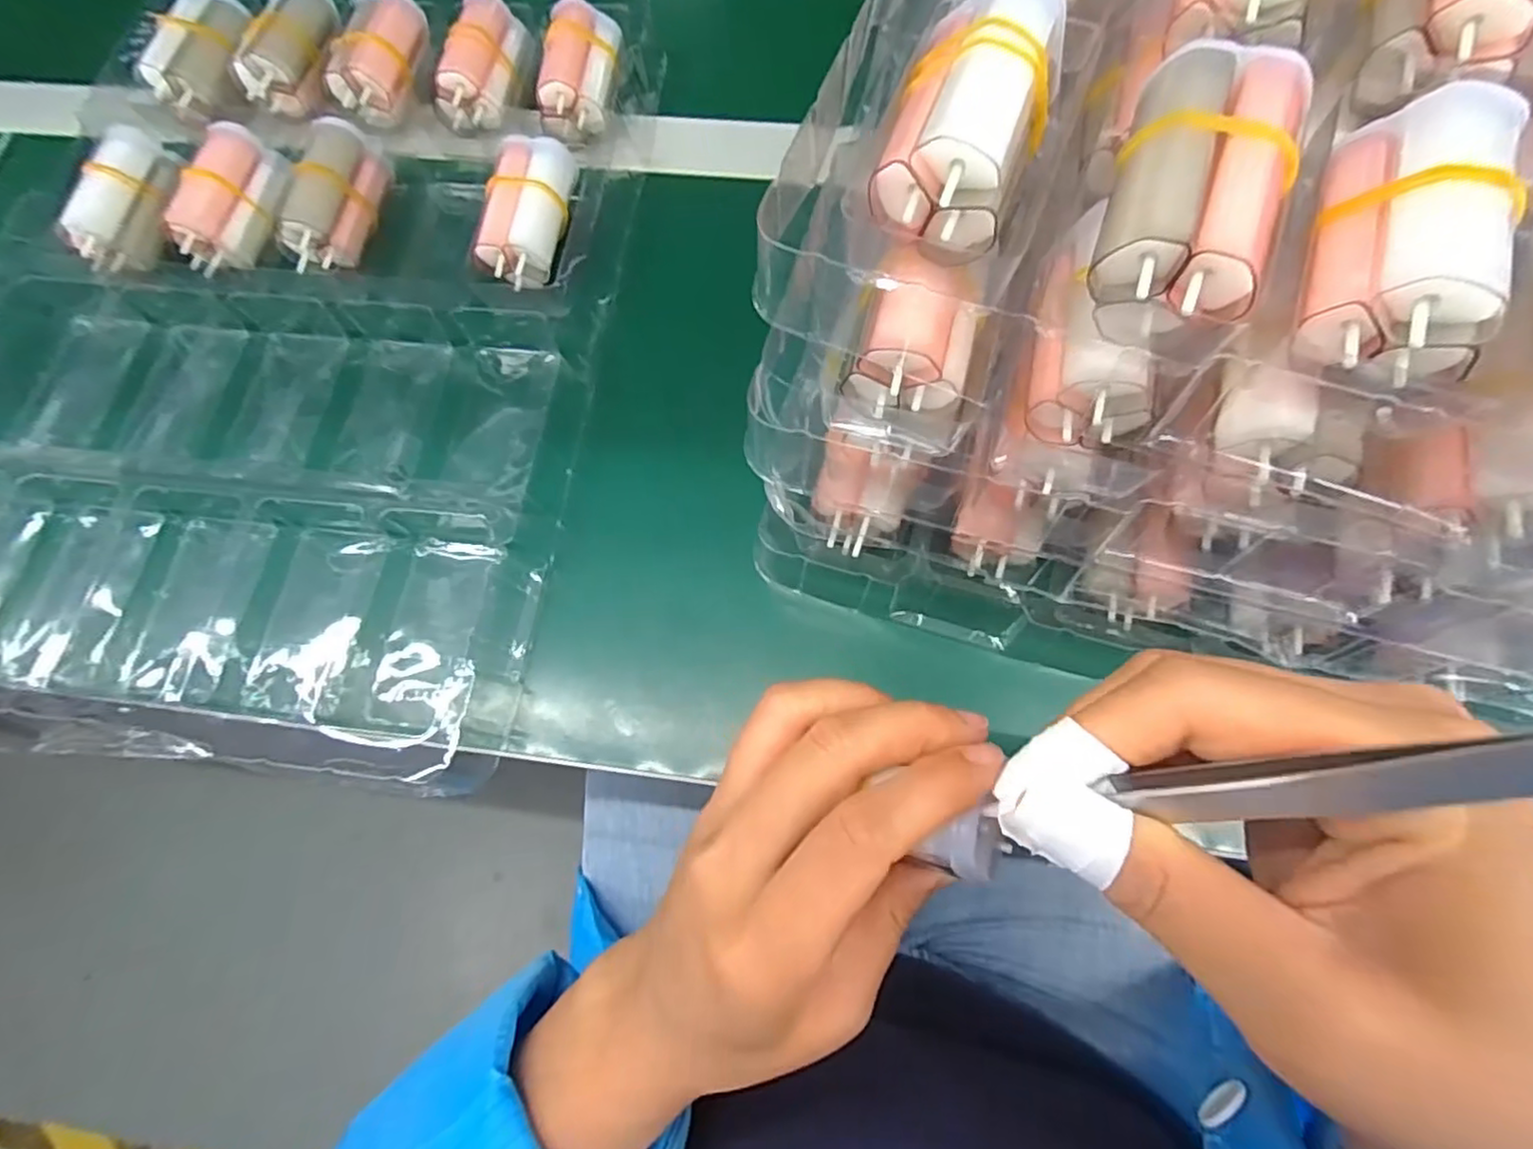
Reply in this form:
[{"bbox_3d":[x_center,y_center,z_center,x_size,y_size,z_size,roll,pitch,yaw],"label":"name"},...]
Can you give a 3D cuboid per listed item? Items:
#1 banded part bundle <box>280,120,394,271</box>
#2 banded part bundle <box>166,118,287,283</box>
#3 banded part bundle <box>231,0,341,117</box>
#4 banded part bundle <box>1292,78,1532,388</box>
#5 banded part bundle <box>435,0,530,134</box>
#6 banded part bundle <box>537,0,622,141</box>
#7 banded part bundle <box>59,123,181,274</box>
[{"bbox_3d":[-0.205,-0.180,0.315,0.029,0.031,0.071,11,81,5],"label":"banded part bundle"},{"bbox_3d":[-0.257,-0.181,0.315,0.025,0.027,0.071,13,81,6],"label":"banded part bundle"},{"bbox_3d":[-0.248,-0.278,0.346,0.030,0.027,0.069,17,84,8],"label":"banded part bundle"},{"bbox_3d":[0.146,-0.077,0.149,0.031,0.028,0.066,21,74,10],"label":"banded part bundle"},{"bbox_3d":[-0.145,-0.265,0.338,0.034,0.023,0.070,13,84,6],"label":"banded part bundle"},{"bbox_3d":[-0.094,-0.256,0.330,0.033,0.022,0.067,8,83,4],"label":"banded part bundle"},{"bbox_3d":[-0.306,-0.180,0.316,0.025,0.025,0.069,14,86,6],"label":"banded part bundle"}]

